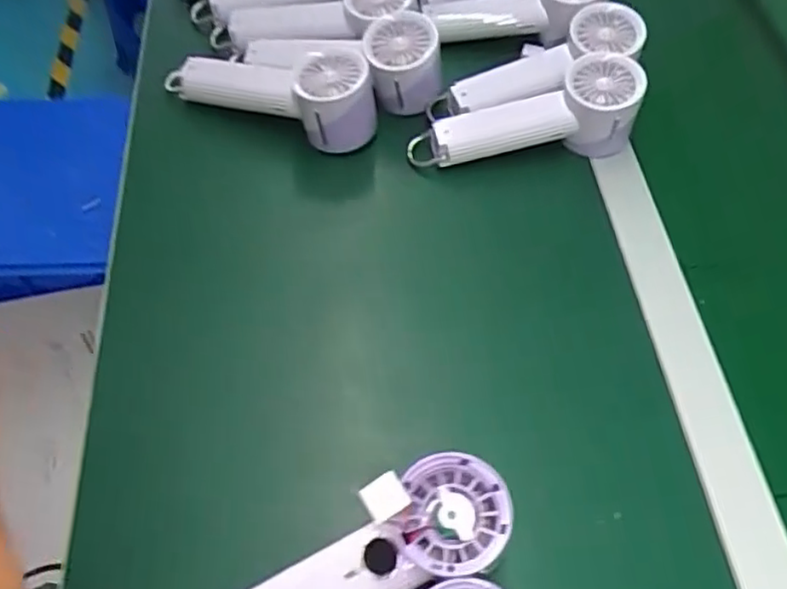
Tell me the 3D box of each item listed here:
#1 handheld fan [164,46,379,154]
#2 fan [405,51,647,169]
[{"bbox_3d":[-0.103,-0.179,0.581,0.198,0.067,0.067,13,57,24],"label":"handheld fan"},{"bbox_3d":[0.113,-0.145,0.569,0.198,0.062,0.069,-13,57,11],"label":"fan"}]

